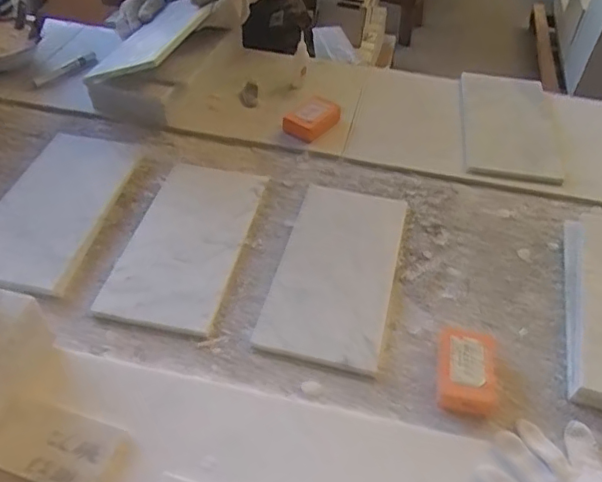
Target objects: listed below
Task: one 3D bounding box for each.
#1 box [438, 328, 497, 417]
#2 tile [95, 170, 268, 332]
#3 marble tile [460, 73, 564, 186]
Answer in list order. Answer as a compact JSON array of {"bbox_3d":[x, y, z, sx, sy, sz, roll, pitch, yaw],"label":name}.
[{"bbox_3d":[0.189,0.145,0.651,0.063,0.028,0.100,12,46,6],"label":"box"},{"bbox_3d":[-0.157,-0.002,0.801,0.155,0.009,0.290,14,53,4],"label":"tile"},{"bbox_3d":[0.366,-0.213,1.025,0.164,0.013,0.293,12,52,-3],"label":"marble tile"}]

